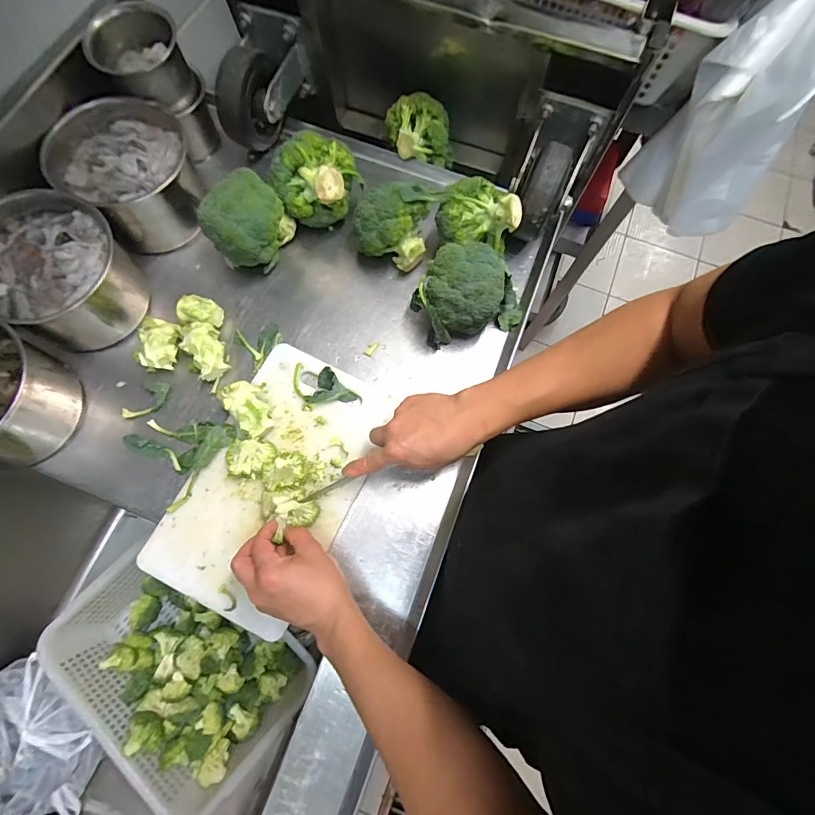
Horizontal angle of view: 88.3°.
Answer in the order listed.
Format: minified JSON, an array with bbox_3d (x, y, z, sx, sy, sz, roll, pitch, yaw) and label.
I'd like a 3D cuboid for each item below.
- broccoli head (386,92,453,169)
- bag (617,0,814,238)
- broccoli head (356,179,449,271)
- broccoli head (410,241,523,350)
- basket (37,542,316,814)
[{"bbox_3d":[0.022,-0.441,0.672,0.106,0.082,0.076,0,73,-2],"label":"broccoli head"},{"bbox_3d":[0.495,-0.429,0.610,0.117,0.352,0.172,-27,75,-10],"label":"bag"},{"bbox_3d":[-0.018,-0.254,0.596,0.106,0.111,0.092,25,73,6],"label":"broccoli head"},{"bbox_3d":[0.085,-0.158,0.577,0.148,0.101,0.100,-18,74,-8],"label":"broccoli head"},{"bbox_3d":[-0.397,0.447,0.731,0.402,0.116,0.259,39,75,10],"label":"basket"}]

